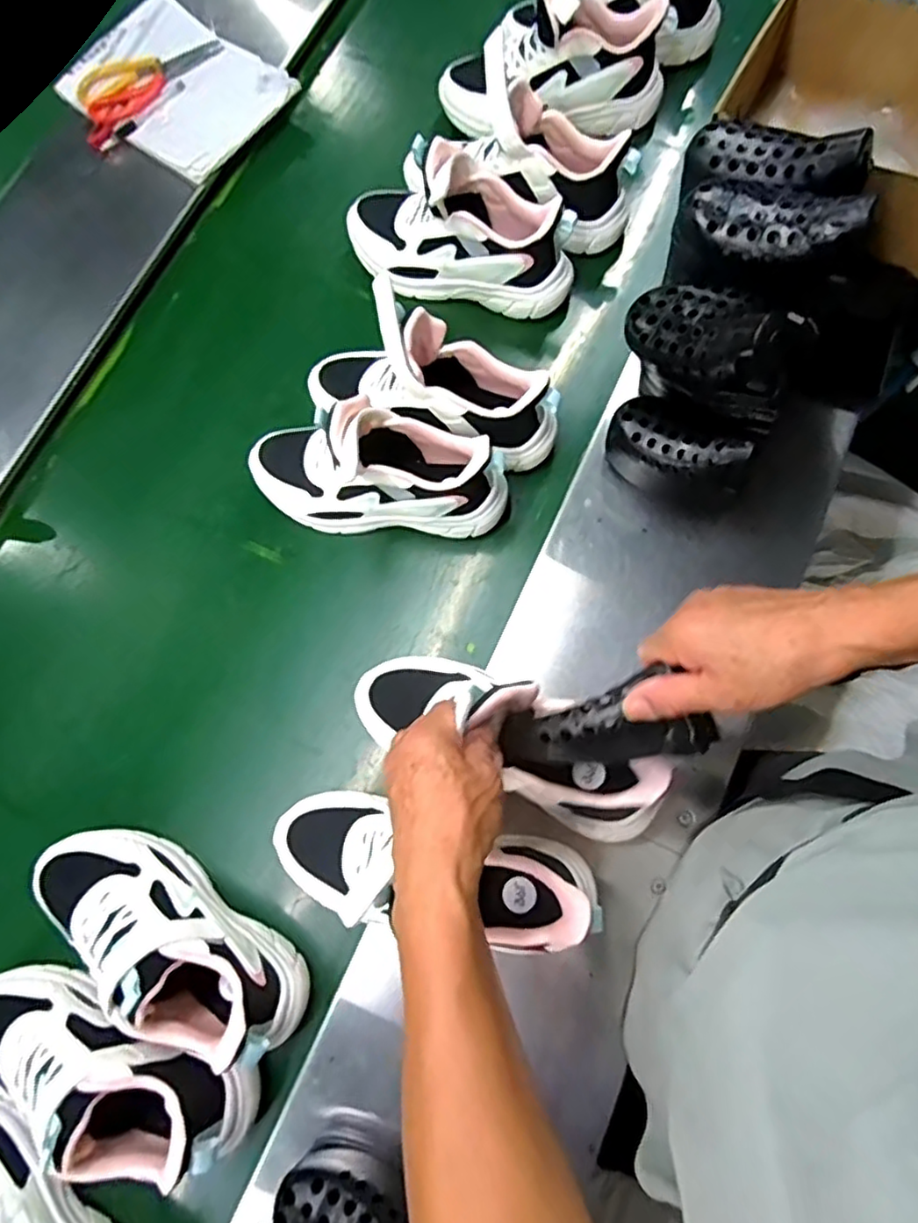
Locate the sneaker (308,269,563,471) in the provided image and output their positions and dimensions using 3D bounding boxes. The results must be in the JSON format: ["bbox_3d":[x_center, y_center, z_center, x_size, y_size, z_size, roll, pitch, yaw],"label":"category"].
[{"bbox_3d":[-0.032,-0.220,0.624,0.254,0.137,0.098,26,81,7],"label":"sneaker"}]

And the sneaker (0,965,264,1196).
[{"bbox_3d":[-0.291,0.359,0.499,0.258,0.095,0.087,13,76,9],"label":"sneaker"}]

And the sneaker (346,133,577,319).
[{"bbox_3d":[-0.003,-0.413,0.681,0.257,0.116,0.099,14,80,5],"label":"sneaker"}]

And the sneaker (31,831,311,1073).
[{"bbox_3d":[-0.247,0.265,0.525,0.259,0.109,0.088,27,79,11],"label":"sneaker"}]

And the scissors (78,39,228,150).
[{"bbox_3d":[-0.404,-0.671,0.812,0.091,0.012,0.204,41,82,14],"label":"scissors"}]

